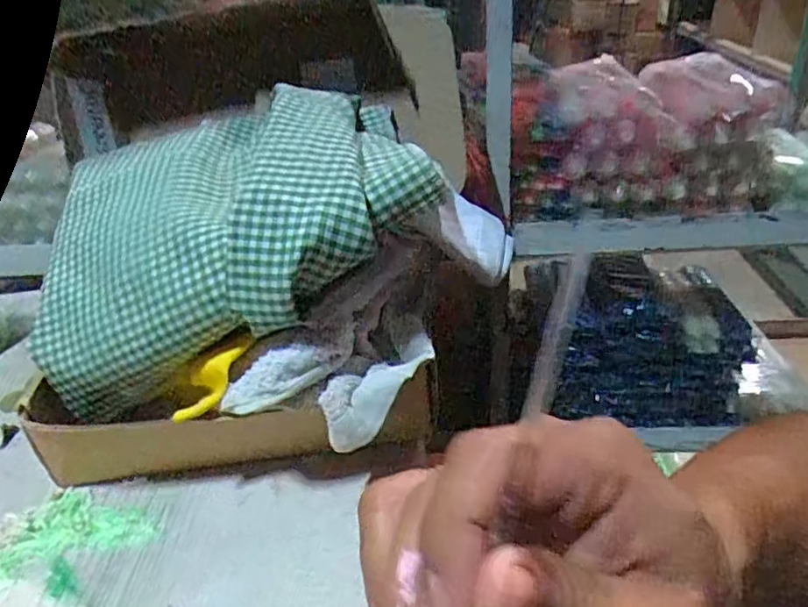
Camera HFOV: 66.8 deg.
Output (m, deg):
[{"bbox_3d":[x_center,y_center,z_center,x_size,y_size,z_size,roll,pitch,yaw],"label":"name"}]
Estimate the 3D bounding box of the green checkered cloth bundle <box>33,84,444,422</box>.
[{"bbox_3d":[-0.113,-0.055,0.437,0.282,0.138,0.227,-1,32,7],"label":"green checkered cloth bundle"}]

